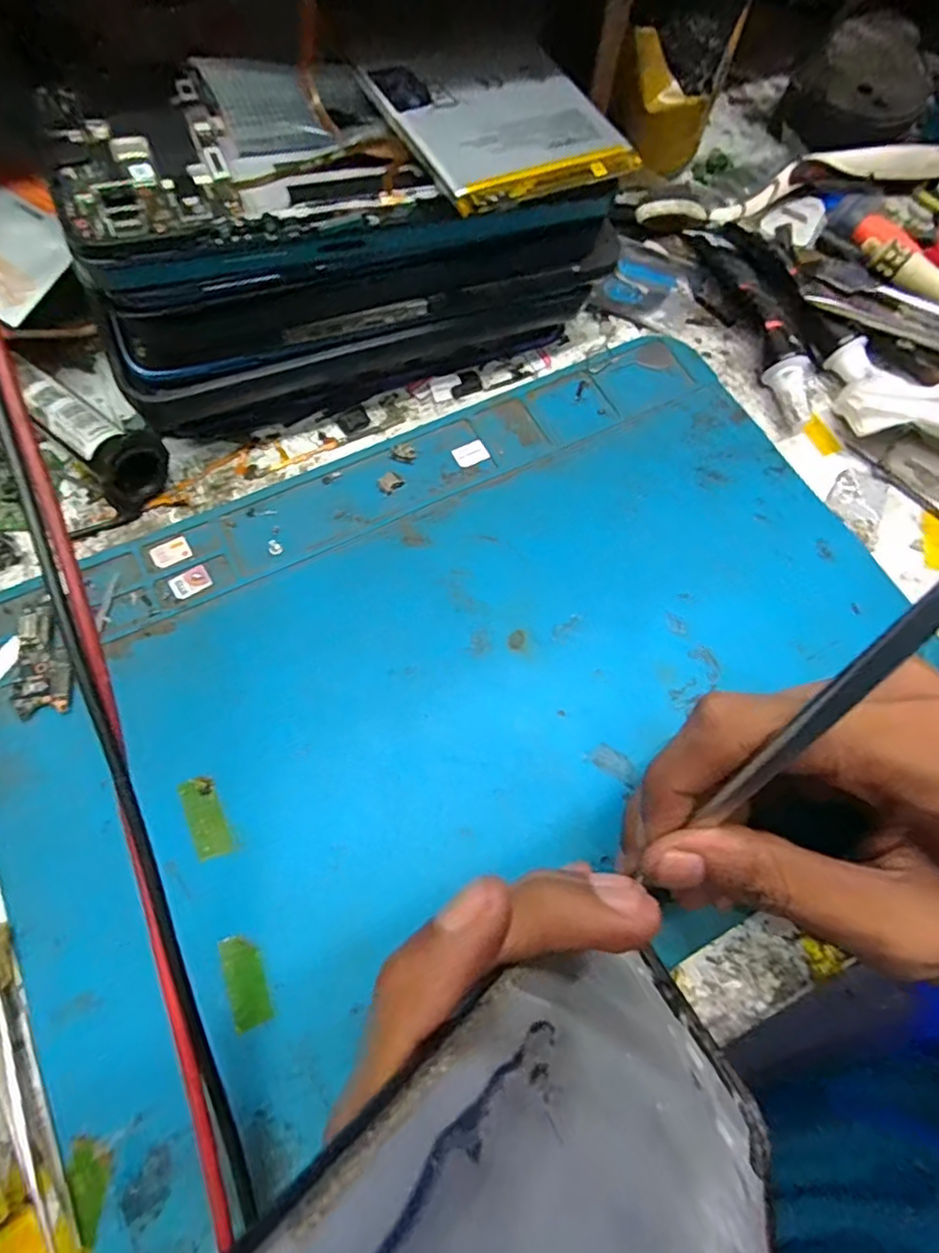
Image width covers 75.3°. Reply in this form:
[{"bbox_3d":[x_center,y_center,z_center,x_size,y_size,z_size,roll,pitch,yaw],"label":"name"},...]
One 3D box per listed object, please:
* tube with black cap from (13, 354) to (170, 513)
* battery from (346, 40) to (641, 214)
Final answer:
[{"bbox_3d":[-0.135,-0.070,0.217,0.065,0.024,0.024,41,73,12],"label":"tube with black cap"},{"bbox_3d":[0.009,-0.153,0.181,0.064,0.007,0.064,-31,74,-13],"label":"battery"}]

